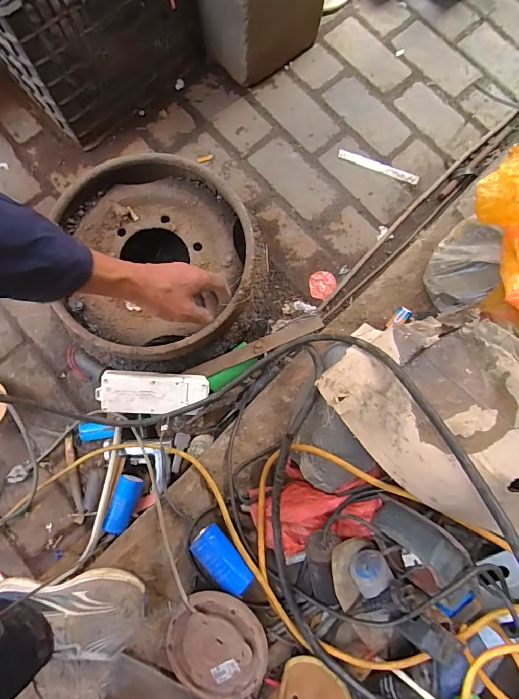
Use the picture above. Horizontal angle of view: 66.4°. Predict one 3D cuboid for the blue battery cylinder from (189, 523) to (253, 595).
[{"bbox_3d":[-0.054,0.312,0.596,0.097,0.054,0.047,44,80,6],"label":"blue battery cylinder"}]

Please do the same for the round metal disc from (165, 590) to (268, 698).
[{"bbox_3d":[-0.061,0.416,0.552,0.136,0.013,0.142,-1,88,13],"label":"round metal disc"}]

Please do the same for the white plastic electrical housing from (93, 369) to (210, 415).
[{"bbox_3d":[-0.197,0.081,0.743,0.194,0.024,0.073,3,107,-11],"label":"white plastic electrical housing"}]

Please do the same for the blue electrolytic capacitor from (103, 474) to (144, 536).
[{"bbox_3d":[-0.258,0.295,0.753,0.043,0.032,0.102,15,78,3],"label":"blue electrolytic capacitor"}]

